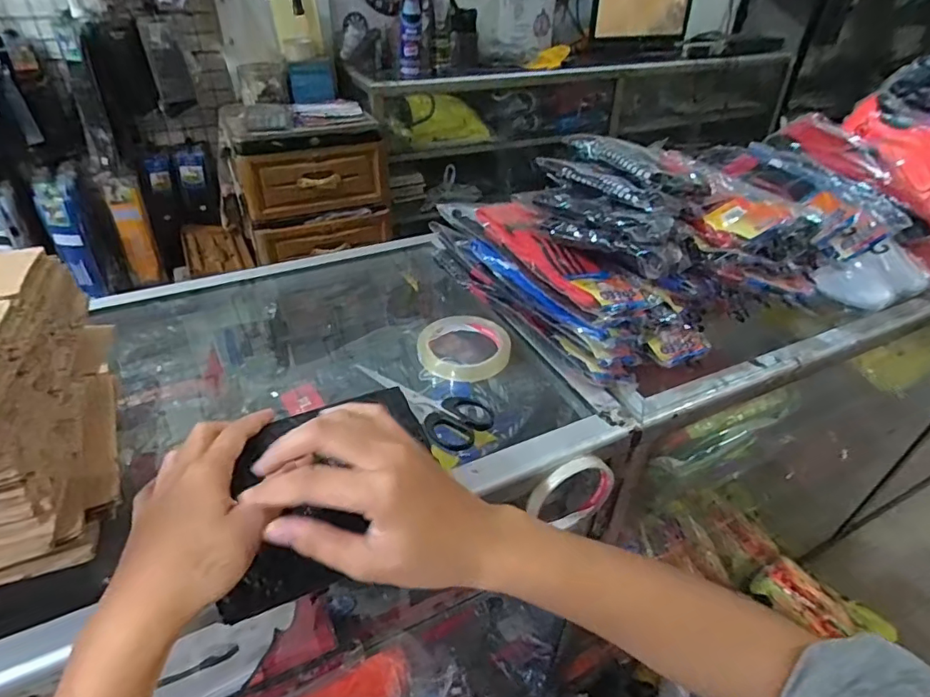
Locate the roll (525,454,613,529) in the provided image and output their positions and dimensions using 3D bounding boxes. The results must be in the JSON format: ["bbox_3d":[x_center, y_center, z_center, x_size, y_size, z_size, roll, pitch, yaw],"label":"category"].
[{"bbox_3d":[0.092,0.136,0.492,0.091,0.093,0.019,-15,41,-22],"label":"roll"}]

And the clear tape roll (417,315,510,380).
[{"bbox_3d":[0.000,-0.001,0.575,0.095,0.031,0.074,7,38,5],"label":"clear tape roll"}]

